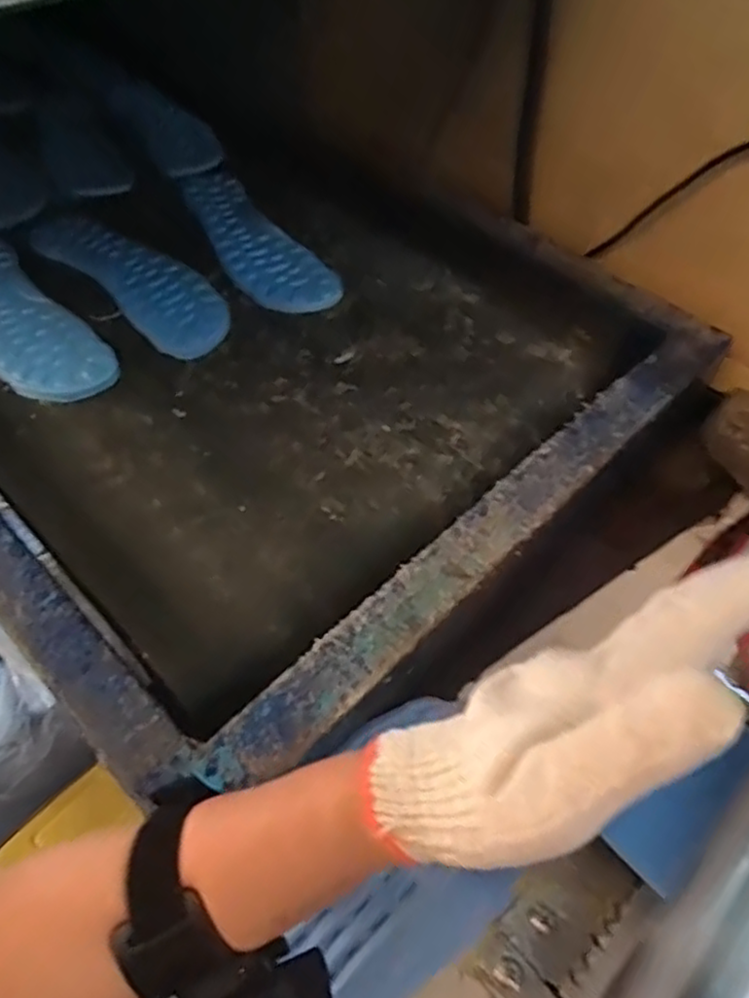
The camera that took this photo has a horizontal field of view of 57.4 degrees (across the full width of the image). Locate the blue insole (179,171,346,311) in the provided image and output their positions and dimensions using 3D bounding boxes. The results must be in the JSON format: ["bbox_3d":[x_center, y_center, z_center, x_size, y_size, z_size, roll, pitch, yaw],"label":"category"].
[{"bbox_3d":[-0.126,-0.265,0.689,0.081,0.013,0.259,-28,59,-19],"label":"blue insole"}]

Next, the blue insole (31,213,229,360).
[{"bbox_3d":[-0.225,-0.212,0.641,0.230,0.015,0.081,37,62,23],"label":"blue insole"}]

